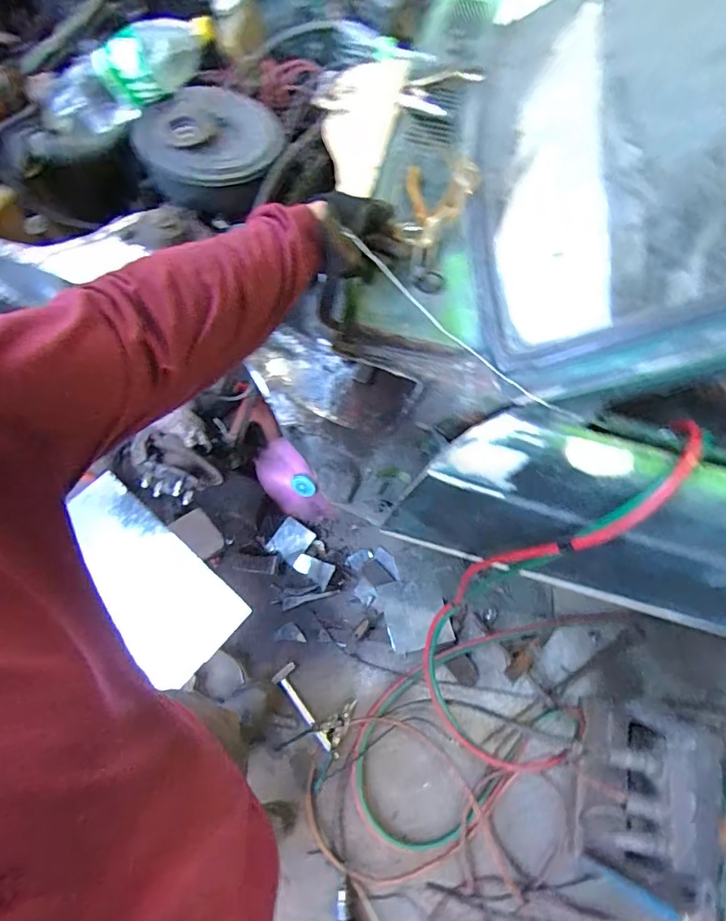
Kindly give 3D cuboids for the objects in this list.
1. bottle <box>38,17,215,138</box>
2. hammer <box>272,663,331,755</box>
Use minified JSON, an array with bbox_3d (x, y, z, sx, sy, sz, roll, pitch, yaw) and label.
[{"bbox_3d":[-0.402,-0.639,0.789,0.319,0.096,0.101,-18,66,13],"label":"bottle"},{"bbox_3d":[-0.169,0.712,1.346,0.064,0.053,0.250,-31,70,-18],"label":"hammer"}]

